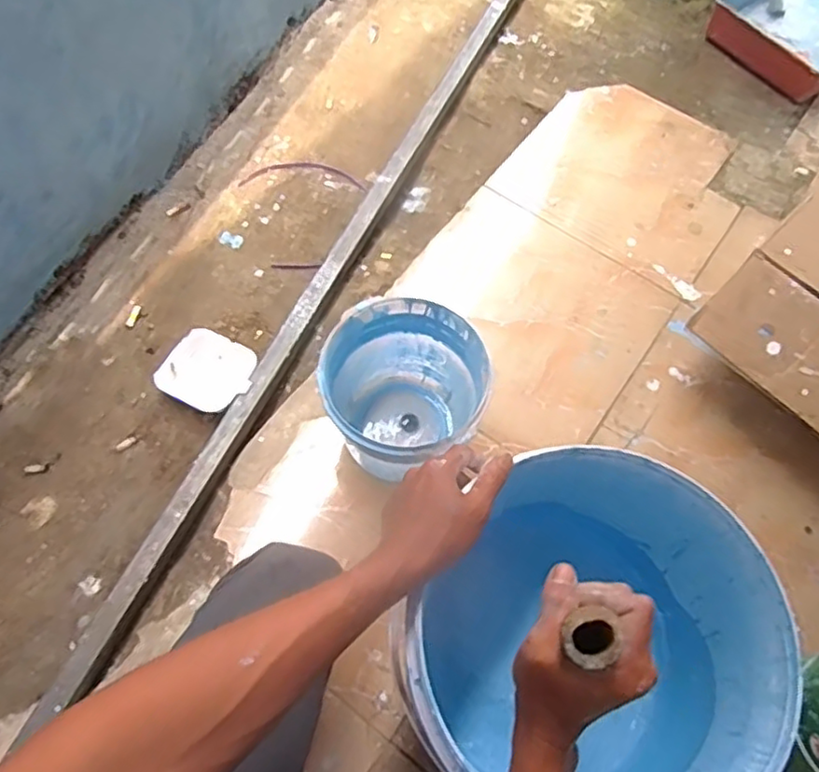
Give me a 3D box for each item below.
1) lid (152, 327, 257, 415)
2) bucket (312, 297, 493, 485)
[{"bbox_3d":[-0.302,-0.022,0.990,0.130,0.022,0.120,29,66,4],"label":"lid"},{"bbox_3d":[-0.008,0.012,0.891,0.201,0.201,0.183,3,65,0],"label":"bucket"}]

